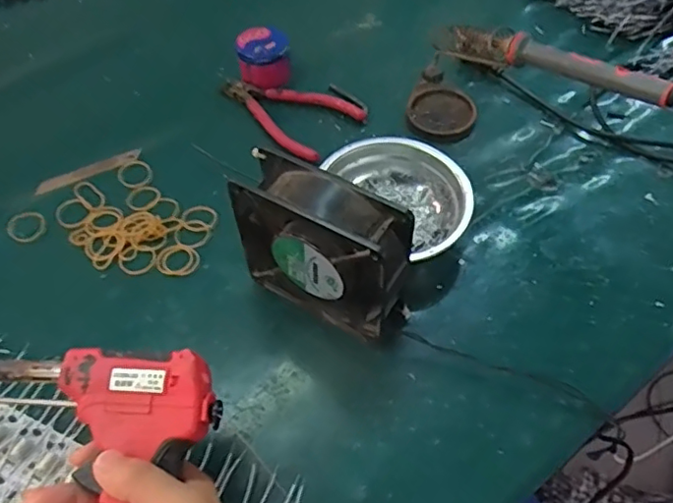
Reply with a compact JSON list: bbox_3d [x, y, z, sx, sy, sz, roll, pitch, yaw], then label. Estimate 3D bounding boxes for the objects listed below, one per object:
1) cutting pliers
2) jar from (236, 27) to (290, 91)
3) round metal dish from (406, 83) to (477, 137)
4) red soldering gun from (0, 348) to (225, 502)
[{"bbox_3d":[-0.048,-0.150,0.597,0.136,0.013,0.083,38,63,24],"label":"cutting pliers"},{"bbox_3d":[-0.075,-0.201,0.609,0.051,0.045,0.048,0,55,0],"label":"jar"},{"bbox_3d":[0.105,-0.141,0.584,0.060,0.012,0.066,0,55,0],"label":"round metal dish"},{"bbox_3d":[-0.139,0.102,0.337,0.130,0.040,0.203,-37,62,-21],"label":"red soldering gun"}]

